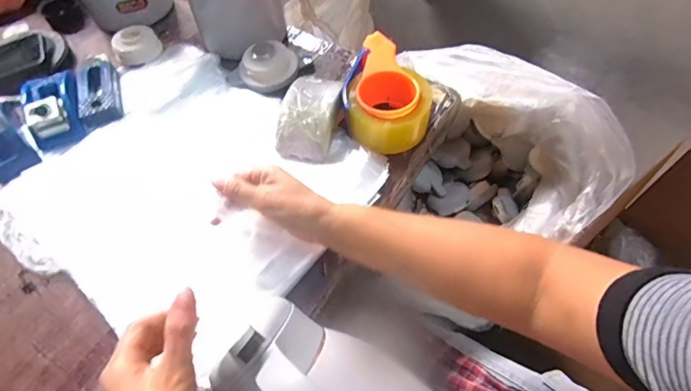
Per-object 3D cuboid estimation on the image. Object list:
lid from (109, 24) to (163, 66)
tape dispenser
[{"bbox_3d":[-0.325,-0.234,0.647,0.067,0.027,0.063,-1,56,1],"label":"lid"},{"bbox_3d":[0.061,-0.132,0.551,0.111,0.060,0.157,12,57,9],"label":"tape dispenser"}]

